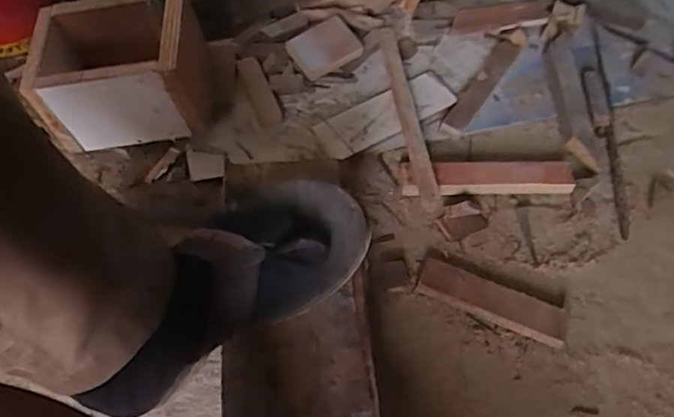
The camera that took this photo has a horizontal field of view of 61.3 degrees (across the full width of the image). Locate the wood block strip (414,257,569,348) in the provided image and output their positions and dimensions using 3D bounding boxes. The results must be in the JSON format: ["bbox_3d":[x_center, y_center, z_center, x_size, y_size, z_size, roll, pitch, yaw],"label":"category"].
[{"bbox_3d":[0.154,0.093,0.567,0.146,0.016,0.039,20,59,10],"label":"wood block strip"}]

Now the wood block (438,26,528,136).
[{"bbox_3d":[0.187,-0.163,0.712,0.029,0.012,0.203,29,61,15],"label":"wood block"}]

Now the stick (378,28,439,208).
[{"bbox_3d":[0.080,-0.117,0.666,0.020,0.023,0.260,-6,58,-7],"label":"stick"}]

